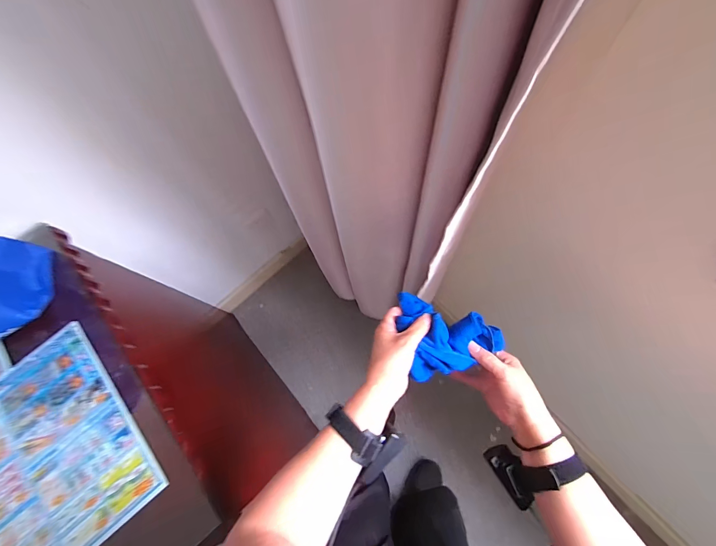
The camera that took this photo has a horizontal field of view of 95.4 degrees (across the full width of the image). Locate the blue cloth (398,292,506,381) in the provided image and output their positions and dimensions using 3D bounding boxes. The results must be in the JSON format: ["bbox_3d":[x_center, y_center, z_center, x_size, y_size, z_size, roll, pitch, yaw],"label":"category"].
[{"bbox_3d":[0.126,0.072,0.453,0.132,0.052,0.119,-16,69,-4],"label":"blue cloth"}]

